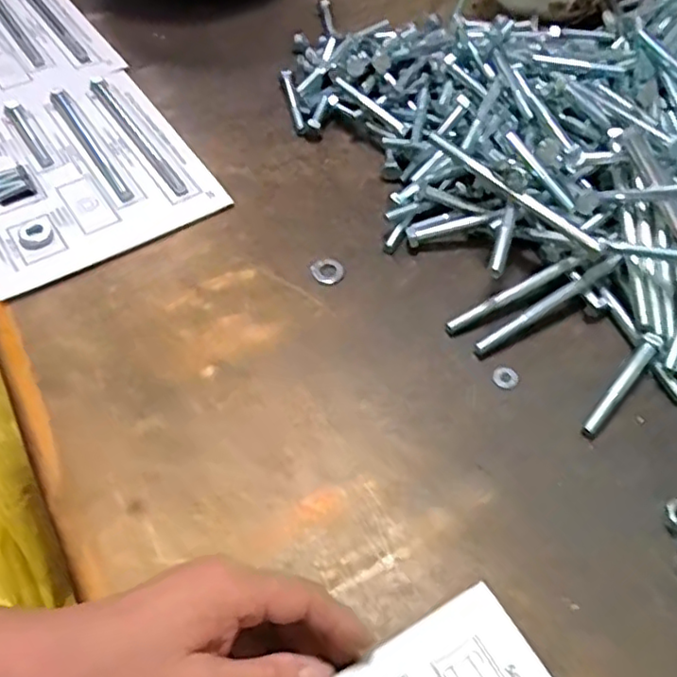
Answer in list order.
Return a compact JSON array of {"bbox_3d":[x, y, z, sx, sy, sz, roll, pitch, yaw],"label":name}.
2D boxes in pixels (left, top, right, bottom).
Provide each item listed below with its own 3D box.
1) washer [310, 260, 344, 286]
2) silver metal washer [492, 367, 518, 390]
[{"bbox_3d":[-0.007,-0.050,0.481,0.024,0.004,0.022,-22,56,-16],"label":"washer"},{"bbox_3d":[0.112,0.026,0.431,0.015,0.004,0.016,-30,59,-22],"label":"silver metal washer"}]

